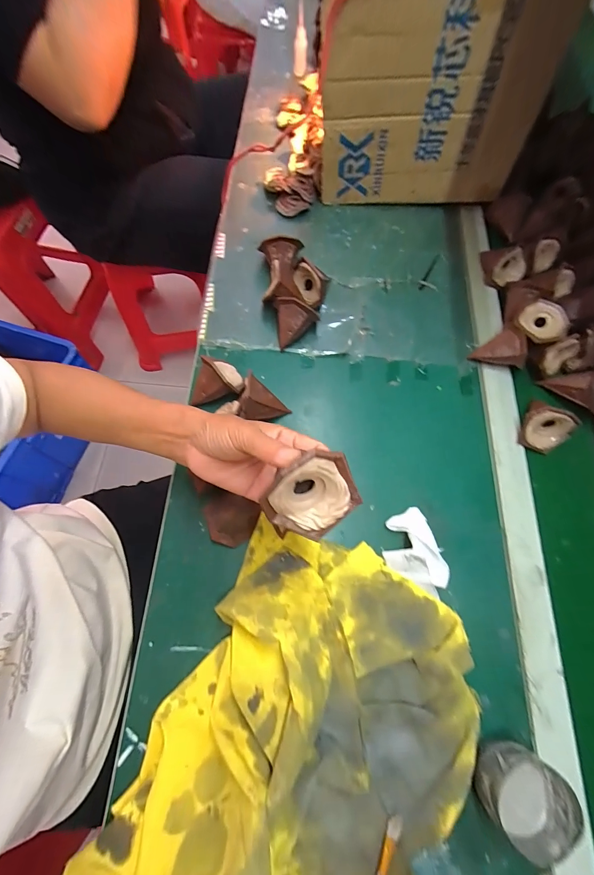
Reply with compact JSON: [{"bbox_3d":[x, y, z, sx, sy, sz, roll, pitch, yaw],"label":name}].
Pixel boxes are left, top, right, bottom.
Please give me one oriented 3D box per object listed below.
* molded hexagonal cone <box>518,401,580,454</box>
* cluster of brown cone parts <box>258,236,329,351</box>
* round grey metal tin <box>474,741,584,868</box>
[{"bbox_3d":[0.316,-0.010,0.434,0.063,0.049,0.040,31,71,9],"label":"molded hexagonal cone"},{"bbox_3d":[-0.004,-0.206,0.483,0.094,0.054,0.153,1,69,-2],"label":"cluster of brown cone parts"},{"bbox_3d":[0.195,0.313,0.300,0.070,0.047,0.067,1,69,-2],"label":"round grey metal tin"}]

